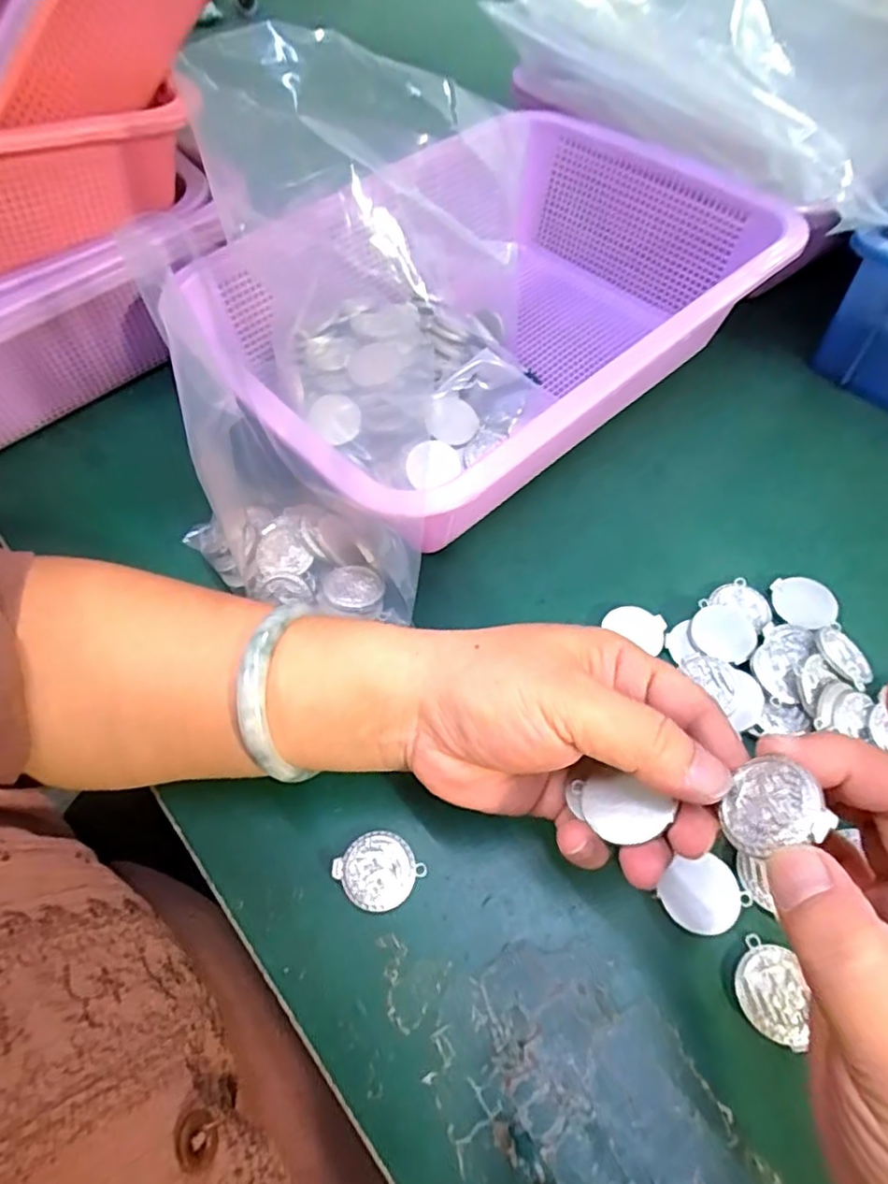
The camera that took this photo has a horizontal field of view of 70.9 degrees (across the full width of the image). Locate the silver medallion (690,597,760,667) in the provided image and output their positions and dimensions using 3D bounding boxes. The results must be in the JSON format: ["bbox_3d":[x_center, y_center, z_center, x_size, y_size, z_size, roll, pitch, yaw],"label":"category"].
[{"bbox_3d":[0.132,0.019,0.294,0.028,0.004,0.032,9,55,10],"label":"silver medallion"}]

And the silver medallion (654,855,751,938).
[{"bbox_3d":[0.100,0.117,0.242,0.030,0.004,0.026,-28,61,-14],"label":"silver medallion"}]

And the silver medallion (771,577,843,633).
[{"bbox_3d":[0.177,0.006,0.306,0.030,0.005,0.028,4,59,5],"label":"silver medallion"}]

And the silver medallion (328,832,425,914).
[{"bbox_3d":[-0.026,0.112,0.251,0.030,0.005,0.029,-36,63,-17],"label":"silver medallion"}]

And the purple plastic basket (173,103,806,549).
[{"bbox_3d":[0.026,-0.154,0.366,0.301,0.088,0.222,-37,64,-18],"label":"purple plastic basket"}]

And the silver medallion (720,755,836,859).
[{"bbox_3d":[0.092,0.061,0.173,0.004,0.028,0.027,34,90,-20],"label":"silver medallion"}]

